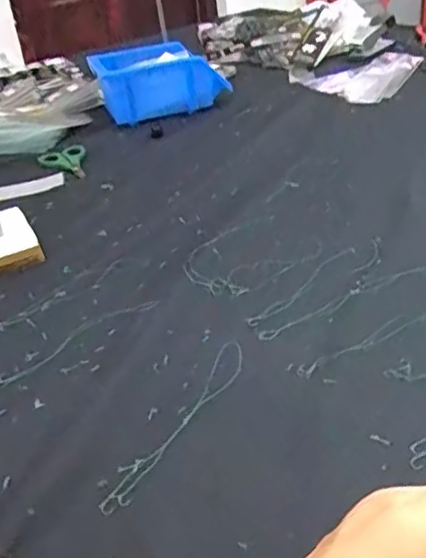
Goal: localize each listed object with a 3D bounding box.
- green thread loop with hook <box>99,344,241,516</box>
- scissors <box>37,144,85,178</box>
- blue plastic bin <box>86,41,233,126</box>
[{"bbox_3d":[-0.020,0.090,0.411,0.023,0.005,0.160,13,37,29],"label":"green thread loop with hook"},{"bbox_3d":[-0.192,-0.146,0.812,0.061,0.018,0.104,-12,32,-8],"label":"scissors"},{"bbox_3d":[-0.080,-0.296,0.963,0.187,0.084,0.133,-17,37,-12],"label":"blue plastic bin"}]

